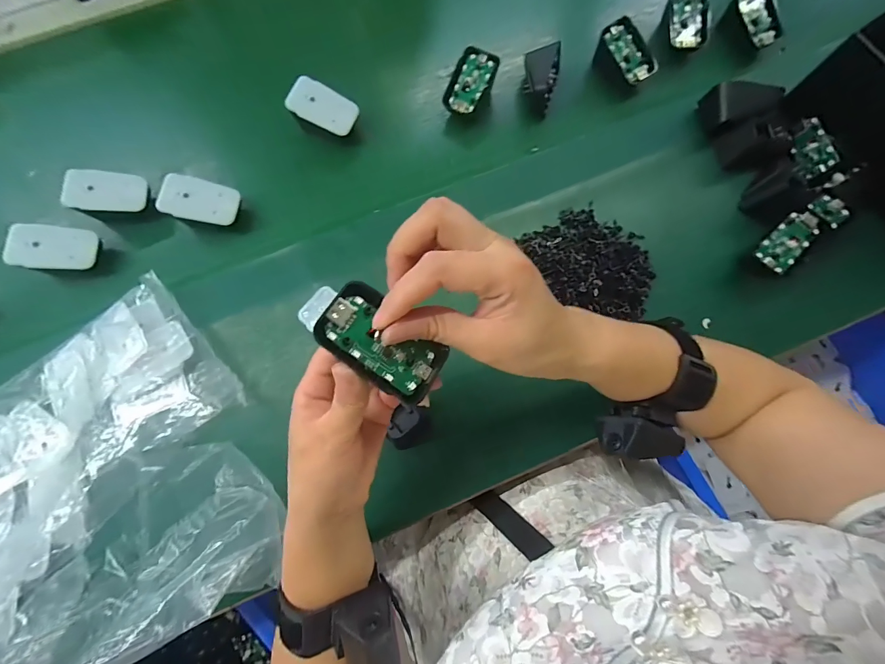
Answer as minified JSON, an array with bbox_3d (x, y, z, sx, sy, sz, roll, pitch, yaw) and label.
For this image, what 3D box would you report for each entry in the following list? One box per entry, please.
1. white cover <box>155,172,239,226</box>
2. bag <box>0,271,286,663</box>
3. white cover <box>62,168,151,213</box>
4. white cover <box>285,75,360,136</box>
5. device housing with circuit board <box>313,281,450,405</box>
[{"bbox_3d":[-0.246,-0.133,0.379,0.068,0.007,0.045,9,73,-18],"label":"white cover"},{"bbox_3d":[-0.308,0.142,0.307,0.298,0.078,0.277,-38,76,-11],"label":"bag"},{"bbox_3d":[-0.342,-0.144,0.382,0.065,0.005,0.044,-3,76,-31],"label":"white cover"},{"bbox_3d":[-0.128,-0.243,0.403,0.069,0.004,0.046,20,80,-17],"label":"white cover"},{"bbox_3d":[-0.032,0.006,0.208,0.071,0.008,0.041,36,69,-13],"label":"device housing with circuit board"}]

